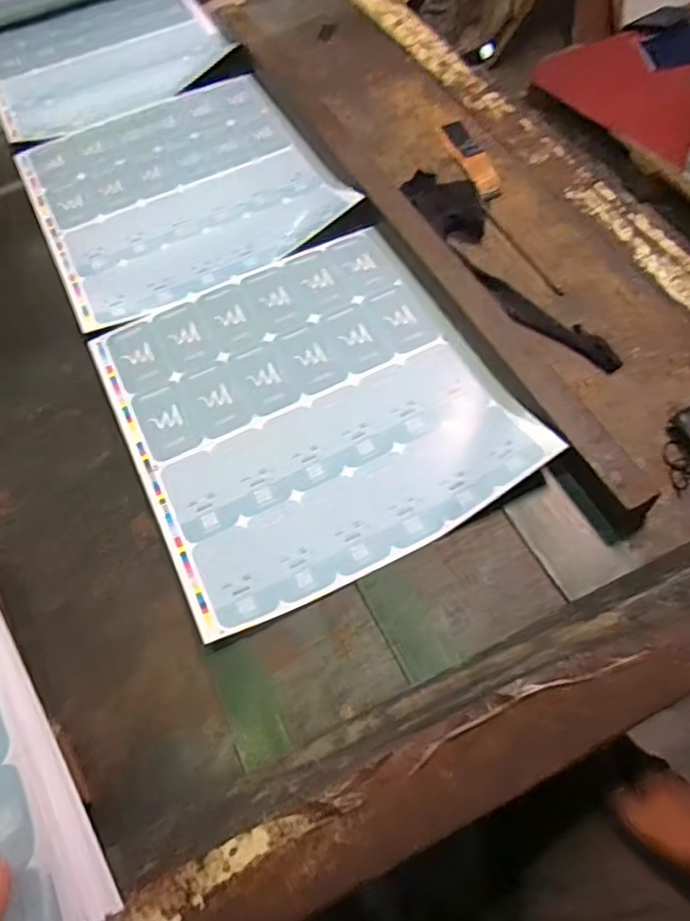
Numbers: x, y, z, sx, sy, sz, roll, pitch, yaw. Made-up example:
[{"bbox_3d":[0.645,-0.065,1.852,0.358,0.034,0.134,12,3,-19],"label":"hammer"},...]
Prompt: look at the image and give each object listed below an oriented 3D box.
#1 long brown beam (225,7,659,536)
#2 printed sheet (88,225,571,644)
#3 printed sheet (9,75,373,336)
[{"bbox_3d":[0.054,-0.303,0.795,0.050,0.047,0.922,-25,61,-10],"label":"long brown beam"},{"bbox_3d":[-0.042,-0.063,0.677,0.349,0.019,0.381,-25,61,-10],"label":"printed sheet"},{"bbox_3d":[-0.220,-0.362,0.871,0.353,0.029,0.381,-25,61,-10],"label":"printed sheet"}]

